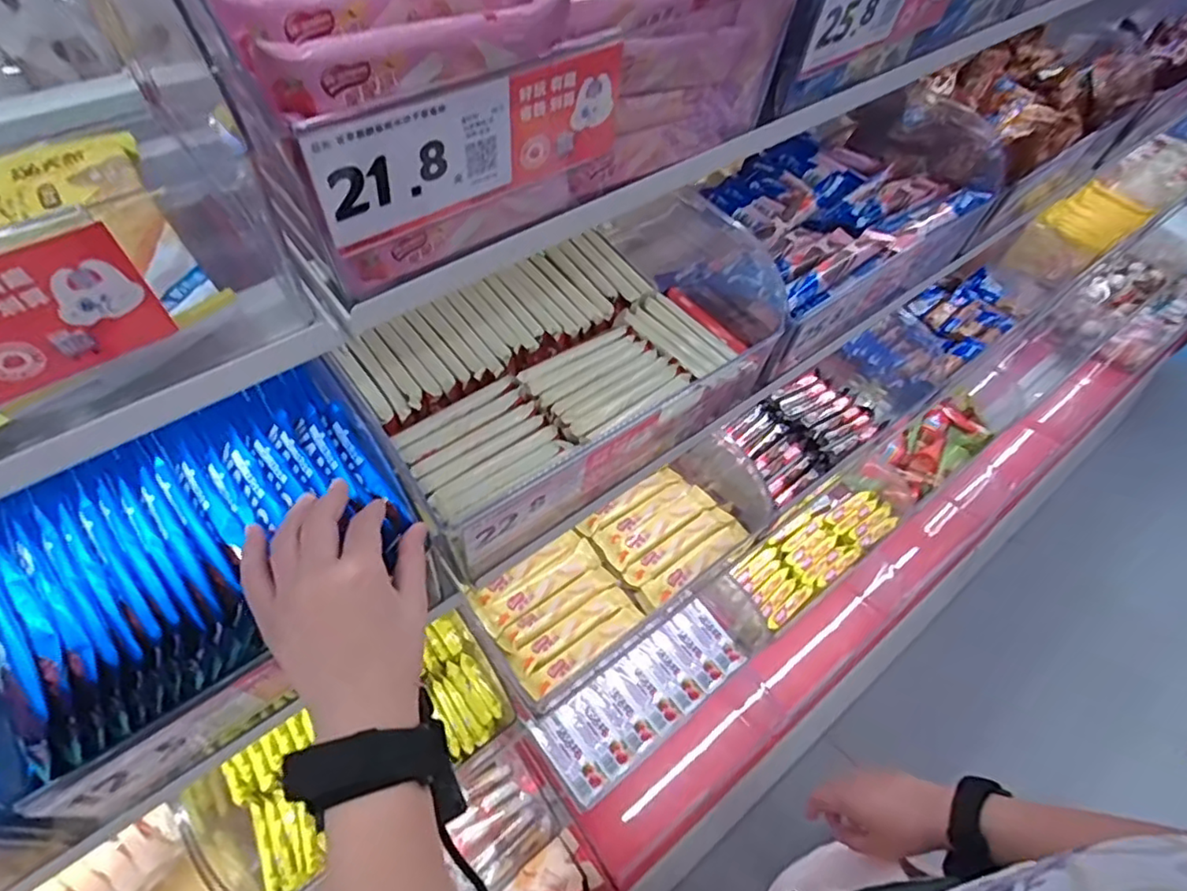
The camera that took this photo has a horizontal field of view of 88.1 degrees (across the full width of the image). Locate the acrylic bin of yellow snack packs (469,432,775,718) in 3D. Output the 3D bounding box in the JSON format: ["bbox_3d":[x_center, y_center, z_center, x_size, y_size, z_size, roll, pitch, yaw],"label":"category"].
[{"bbox_3d":[0.040,0.115,0.701,0.356,0.084,0.153,-31,51,-22],"label":"acrylic bin of yellow snack packs"}]

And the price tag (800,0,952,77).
[{"bbox_3d":[0.218,-0.319,0.434,0.180,0.068,0.009,-31,72,-23],"label":"price tag"}]

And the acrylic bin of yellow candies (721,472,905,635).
[{"bbox_3d":[0.354,0.159,0.985,0.345,0.078,0.141,-37,53,-26],"label":"acrylic bin of yellow candies"}]

